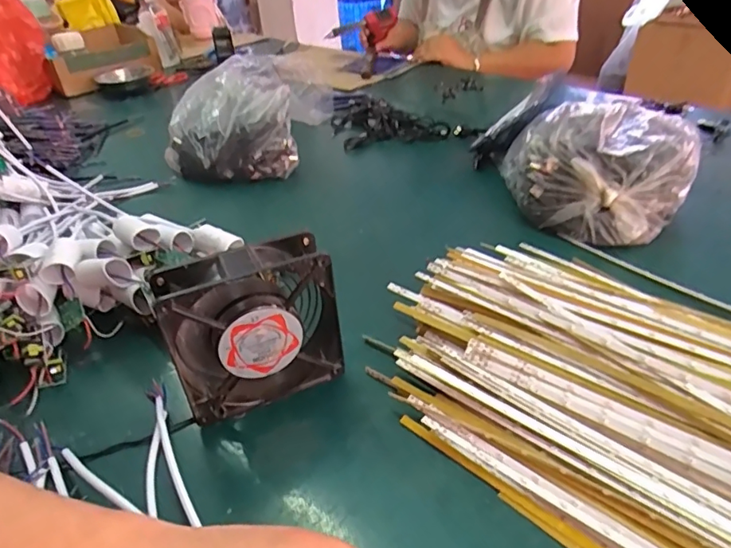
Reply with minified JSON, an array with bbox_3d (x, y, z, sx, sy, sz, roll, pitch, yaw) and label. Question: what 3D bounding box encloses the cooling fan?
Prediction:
[{"bbox_3d":[-0.083,0.040,0.387,0.124,0.117,0.040,-15,36,-17],"label":"cooling fan"}]

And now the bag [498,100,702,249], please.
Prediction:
[{"bbox_3d":[0.254,-0.112,0.579,0.199,0.108,0.156,7,36,15],"label":"bag"}]

